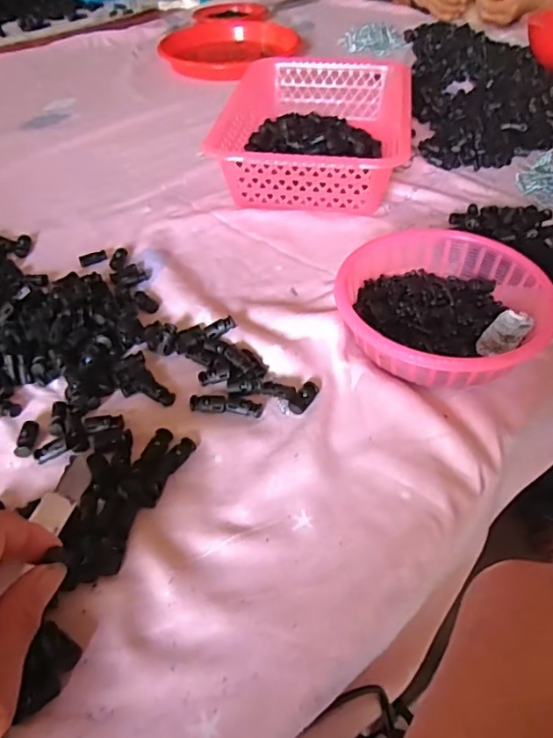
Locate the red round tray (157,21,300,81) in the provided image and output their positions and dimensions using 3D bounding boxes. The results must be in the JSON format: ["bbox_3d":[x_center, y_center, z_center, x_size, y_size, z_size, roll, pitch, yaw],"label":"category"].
[{"bbox_3d":[-0.109,-0.596,0.963,0.235,0.040,0.219,-1,47,1],"label":"red round tray"}]

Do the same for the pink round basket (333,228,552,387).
[{"bbox_3d":[0.136,-0.052,0.447,0.168,0.054,0.167,-1,47,1],"label":"pink round basket"}]

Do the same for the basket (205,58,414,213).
[{"bbox_3d":[0.051,-0.299,0.663,0.210,0.082,0.283,6,47,8],"label":"basket"}]

